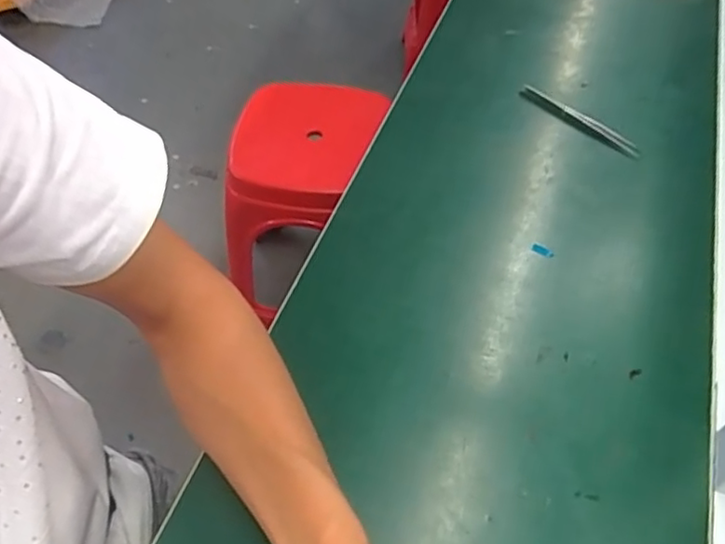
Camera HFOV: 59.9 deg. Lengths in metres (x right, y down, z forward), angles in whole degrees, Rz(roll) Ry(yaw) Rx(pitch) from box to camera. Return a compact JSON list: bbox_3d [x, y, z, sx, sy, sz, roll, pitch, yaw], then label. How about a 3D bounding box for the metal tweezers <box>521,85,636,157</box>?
[{"bbox_3d":[0.205,-0.147,0.598,0.018,0.009,0.134,-36,59,-25],"label":"metal tweezers"}]

